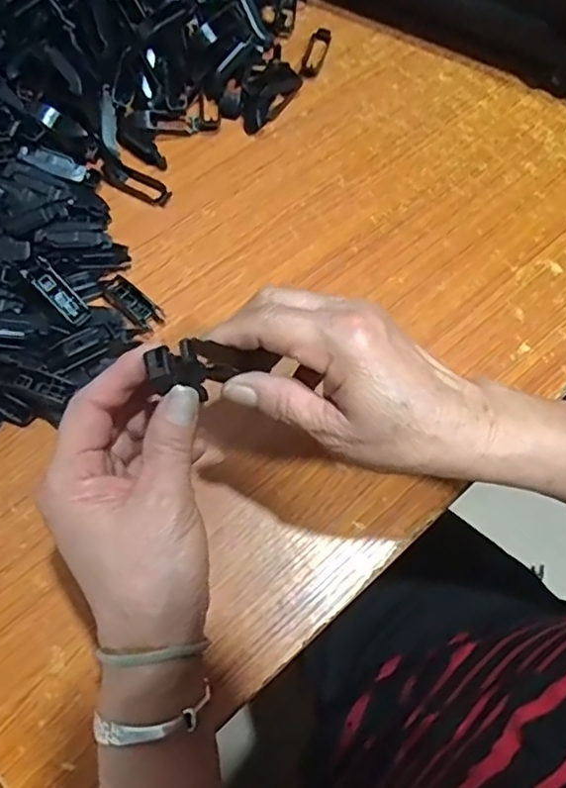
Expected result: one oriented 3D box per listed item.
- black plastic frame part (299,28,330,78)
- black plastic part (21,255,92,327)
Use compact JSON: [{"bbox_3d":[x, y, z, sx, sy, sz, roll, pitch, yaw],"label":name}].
[{"bbox_3d":[0.029,-0.302,0.530,0.018,0.009,0.054,14,69,2],"label":"black plastic frame part"},{"bbox_3d":[-0.150,-0.067,0.402,0.018,0.010,0.048,-45,106,-17],"label":"black plastic part"}]

